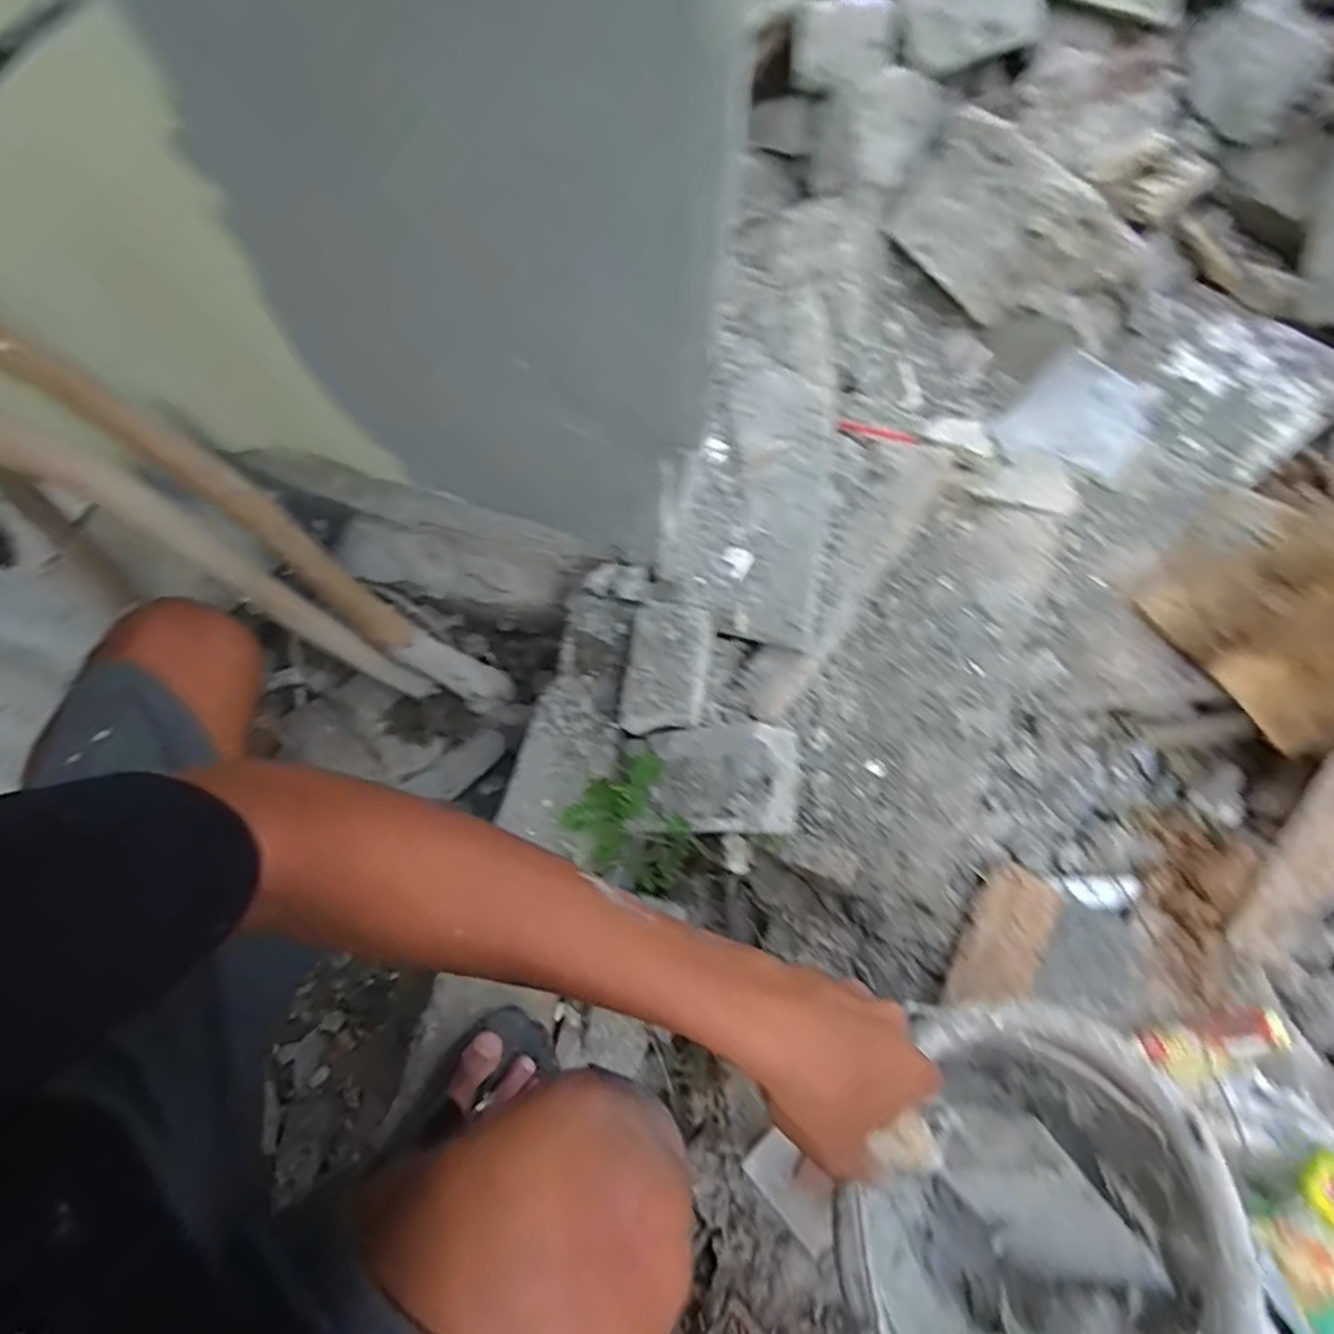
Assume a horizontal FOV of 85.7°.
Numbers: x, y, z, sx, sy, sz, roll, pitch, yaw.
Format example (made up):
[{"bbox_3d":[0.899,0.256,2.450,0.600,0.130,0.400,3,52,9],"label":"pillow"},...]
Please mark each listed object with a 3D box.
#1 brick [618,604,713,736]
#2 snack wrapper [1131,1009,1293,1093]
[{"bbox_3d":[0.001,0.007,0.730,0.082,0.068,0.134,11,66,3],"label":"brick"},{"bbox_3d":[0.452,0.317,0.596,0.121,0.026,0.042,-8,67,-6],"label":"snack wrapper"}]

